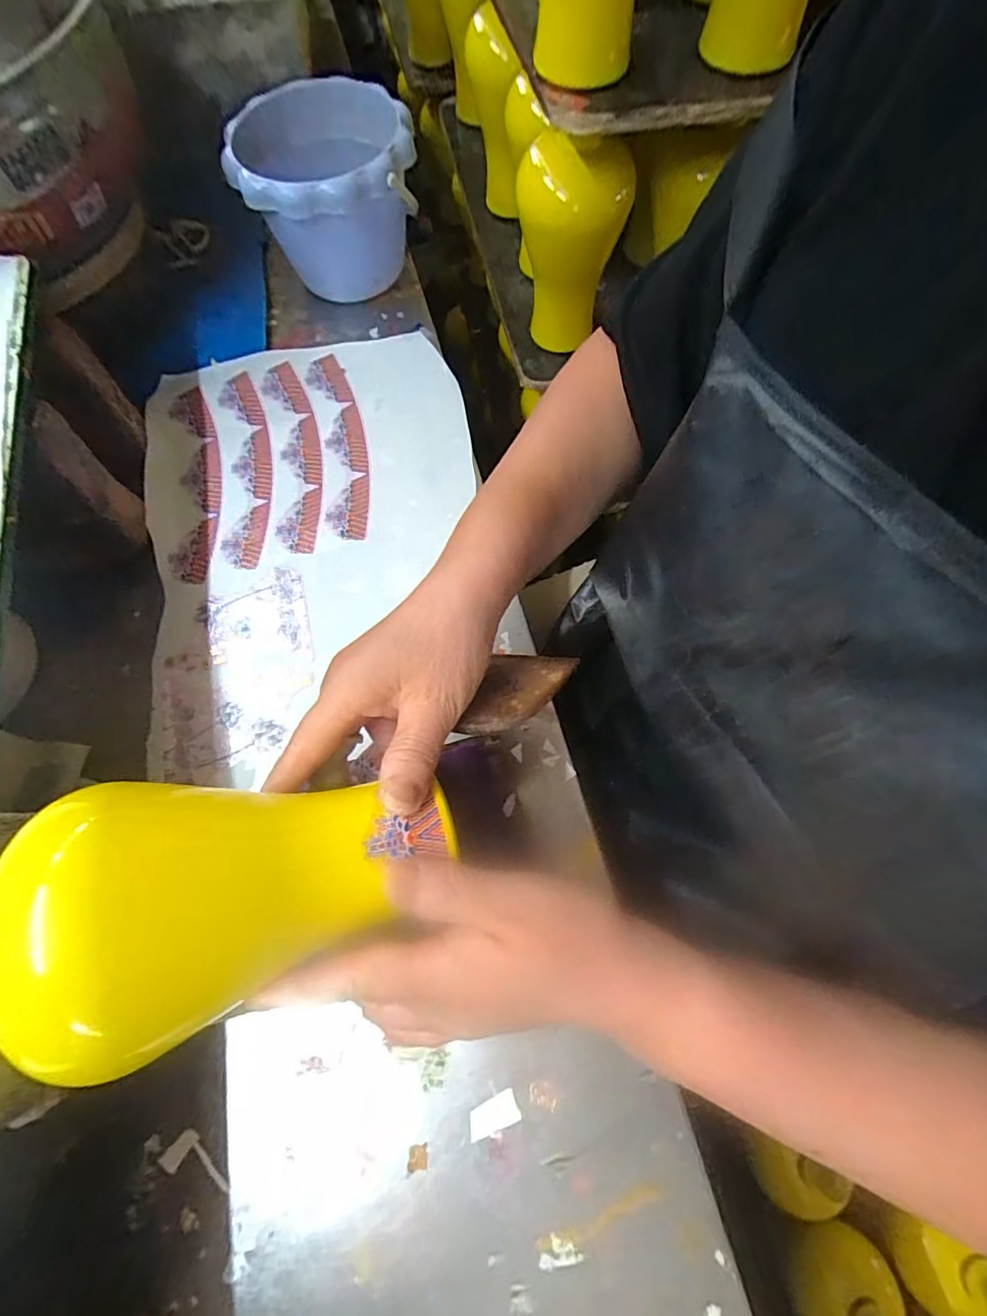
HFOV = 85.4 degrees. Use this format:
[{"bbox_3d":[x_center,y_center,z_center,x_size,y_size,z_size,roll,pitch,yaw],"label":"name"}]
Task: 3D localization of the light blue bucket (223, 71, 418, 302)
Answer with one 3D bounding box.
[{"bbox_3d":[-0.144,-0.414,0.489,0.153,0.114,0.157,-9,69,-2],"label":"light blue bucket"}]

